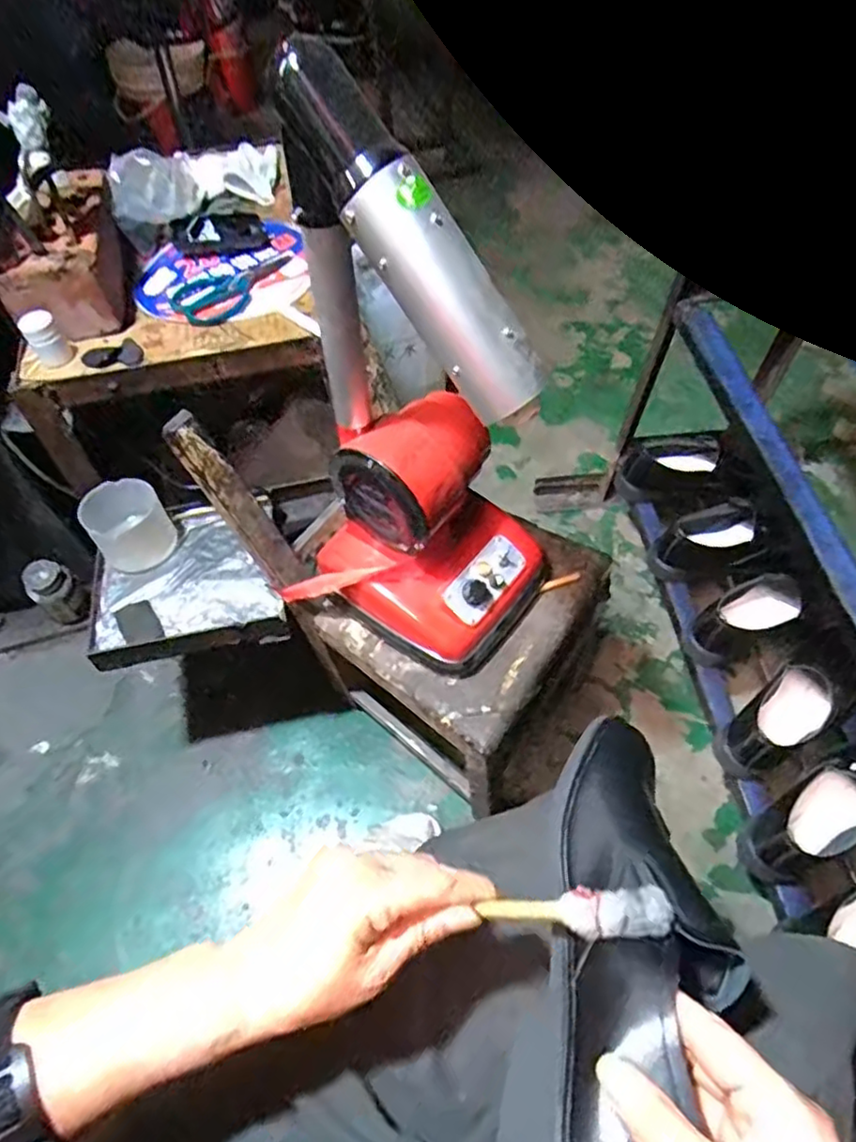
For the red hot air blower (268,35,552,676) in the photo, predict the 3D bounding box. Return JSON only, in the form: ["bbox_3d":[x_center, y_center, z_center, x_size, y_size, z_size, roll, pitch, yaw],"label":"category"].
[{"bbox_3d":[-0.014,-0.117,0.548,0.238,0.472,0.173,24,60,16],"label":"red hot air blower"}]

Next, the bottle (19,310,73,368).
[{"bbox_3d":[-0.411,-0.249,0.693,0.034,0.051,0.032,-32,61,-19],"label":"bottle"}]

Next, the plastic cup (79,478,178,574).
[{"bbox_3d":[-0.371,-0.056,0.803,0.089,0.075,0.087,-34,62,-19],"label":"plastic cup"}]

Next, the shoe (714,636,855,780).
[{"bbox_3d":[0.450,0.184,0.820,0.218,0.082,0.074,-37,63,-21],"label":"shoe"}]

